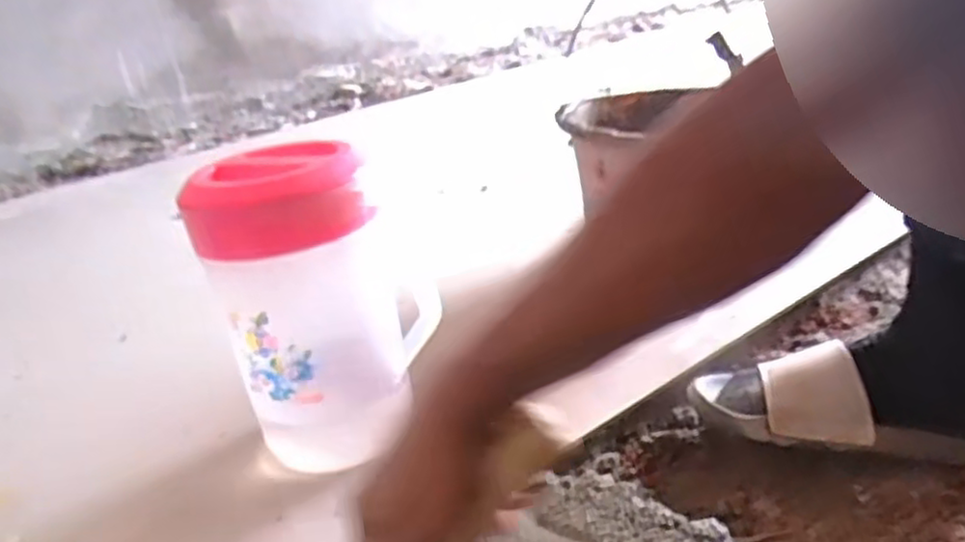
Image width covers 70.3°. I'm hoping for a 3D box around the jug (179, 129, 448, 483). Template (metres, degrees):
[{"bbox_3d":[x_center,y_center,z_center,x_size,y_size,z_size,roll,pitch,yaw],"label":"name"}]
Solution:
[{"bbox_3d":[-0.140,0.036,0.595,0.159,0.275,0.134,-19,27,-25],"label":"jug"}]

